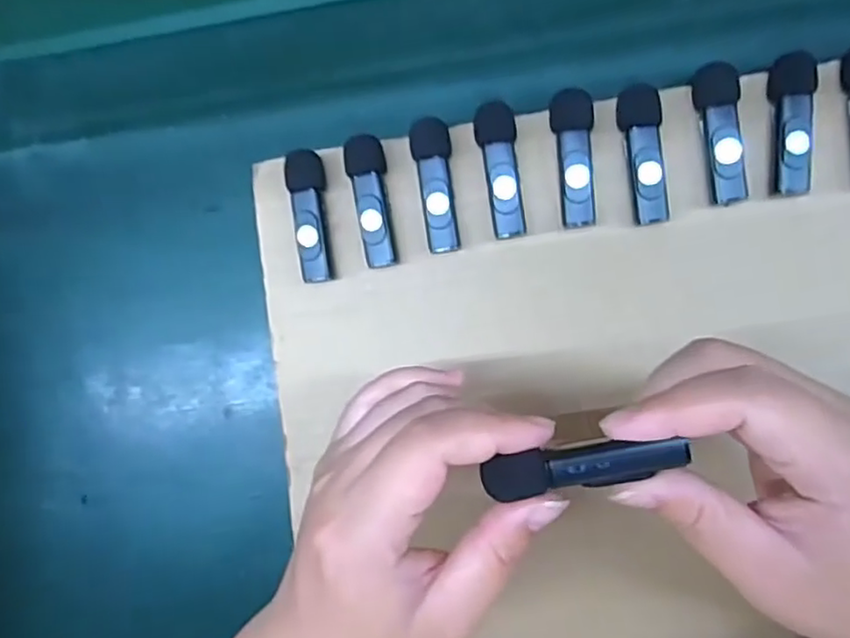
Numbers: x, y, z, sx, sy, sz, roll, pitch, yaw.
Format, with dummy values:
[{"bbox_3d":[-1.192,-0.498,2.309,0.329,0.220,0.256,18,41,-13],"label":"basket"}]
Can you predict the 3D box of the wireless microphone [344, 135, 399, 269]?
[{"bbox_3d":[-0.027,-0.058,0.310,0.019,0.014,0.064,-7,87,6],"label":"wireless microphone"}]

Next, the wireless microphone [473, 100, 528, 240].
[{"bbox_3d":[0.036,-0.071,0.304,0.019,0.015,0.064,-6,87,6],"label":"wireless microphone"}]

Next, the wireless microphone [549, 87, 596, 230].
[{"bbox_3d":[0.070,-0.076,0.300,0.019,0.016,0.064,-2,88,6],"label":"wireless microphone"}]

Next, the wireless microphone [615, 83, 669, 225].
[{"bbox_3d":[0.103,-0.077,0.297,0.018,0.016,0.063,-7,87,6],"label":"wireless microphone"}]

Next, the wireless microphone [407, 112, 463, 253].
[{"bbox_3d":[0.005,-0.064,0.306,0.018,0.016,0.063,-6,87,6],"label":"wireless microphone"}]

